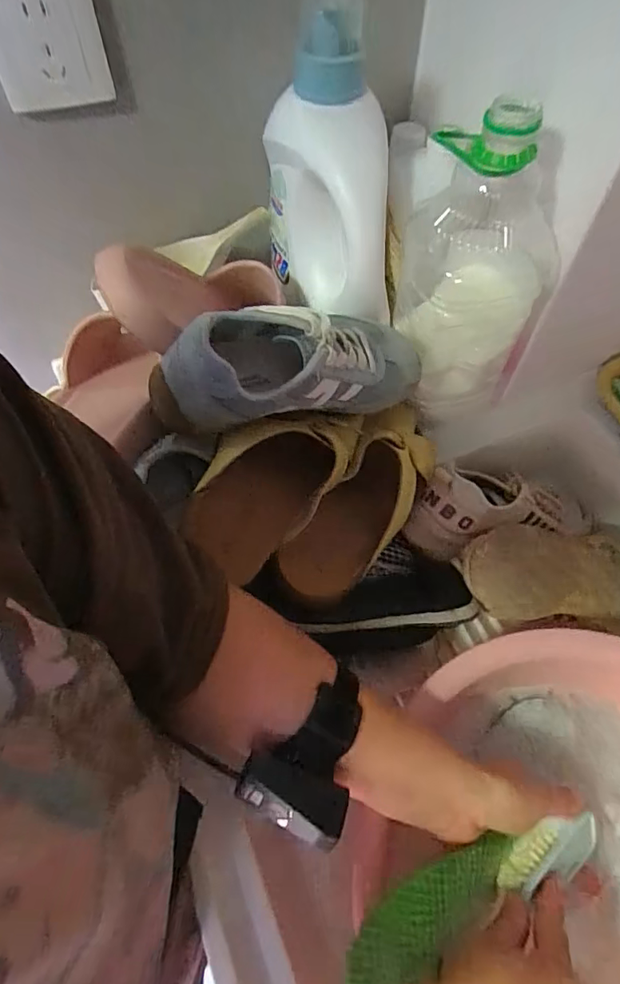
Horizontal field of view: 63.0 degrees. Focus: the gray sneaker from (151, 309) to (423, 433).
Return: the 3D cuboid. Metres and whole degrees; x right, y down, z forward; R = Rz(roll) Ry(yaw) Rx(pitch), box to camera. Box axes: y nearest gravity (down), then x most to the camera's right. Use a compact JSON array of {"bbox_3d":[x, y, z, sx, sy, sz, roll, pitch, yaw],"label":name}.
[{"bbox_3d":[-0.007,-0.107,0.421,0.231,0.094,0.081,-12,59,-27],"label":"gray sneaker"}]

